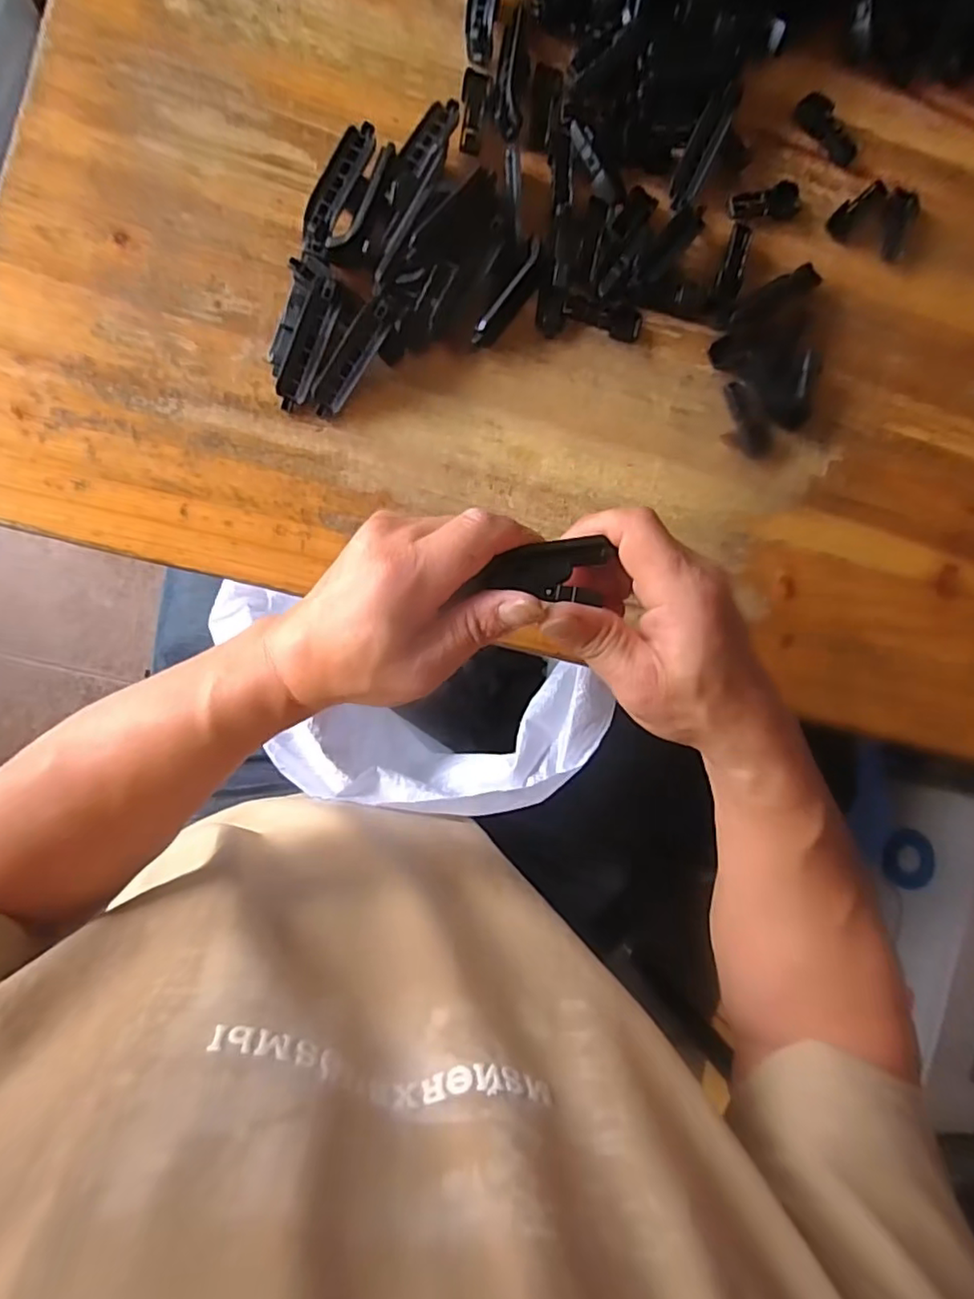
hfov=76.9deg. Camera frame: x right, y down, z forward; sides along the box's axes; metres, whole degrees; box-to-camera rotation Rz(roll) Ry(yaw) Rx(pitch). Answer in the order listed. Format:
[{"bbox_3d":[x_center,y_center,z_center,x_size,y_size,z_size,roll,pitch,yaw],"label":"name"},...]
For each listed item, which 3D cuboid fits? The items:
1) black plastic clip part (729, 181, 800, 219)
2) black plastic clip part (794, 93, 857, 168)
[{"bbox_3d":[0.187,-0.296,0.408,0.055,0.008,0.019,-20,92,-9],"label":"black plastic clip part"},{"bbox_3d":[0.233,-0.354,0.416,0.052,0.013,0.017,40,83,-7],"label":"black plastic clip part"}]

